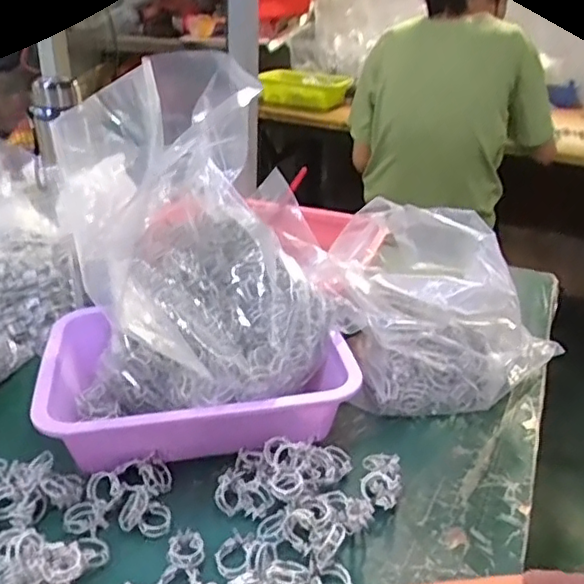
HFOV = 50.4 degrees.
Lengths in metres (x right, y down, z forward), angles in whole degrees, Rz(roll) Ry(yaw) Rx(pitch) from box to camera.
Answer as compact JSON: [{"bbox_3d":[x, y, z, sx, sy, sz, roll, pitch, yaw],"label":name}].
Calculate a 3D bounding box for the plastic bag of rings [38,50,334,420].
[{"bbox_3d":[-0.070,-0.028,0.516,0.162,0.255,0.185,16,30,27],"label":"plastic bag of rings"}]

